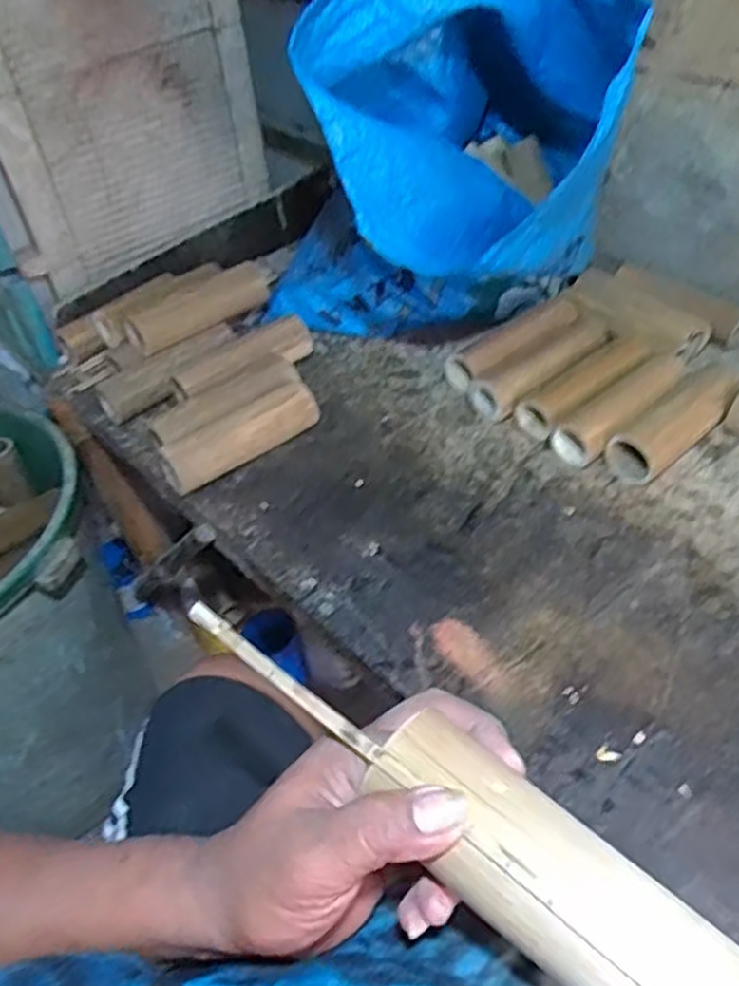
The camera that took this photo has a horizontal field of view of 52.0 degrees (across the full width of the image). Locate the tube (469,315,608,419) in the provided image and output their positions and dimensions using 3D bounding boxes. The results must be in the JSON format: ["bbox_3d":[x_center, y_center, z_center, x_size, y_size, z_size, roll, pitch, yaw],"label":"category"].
[{"bbox_3d":[0.207,-0.143,0.895,0.189,0.054,0.062,-30,48,-24],"label":"tube"}]

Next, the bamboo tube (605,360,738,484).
[{"bbox_3d":[0.338,-0.077,0.815,0.189,0.055,0.061,-35,50,-28],"label":"bamboo tube"}]

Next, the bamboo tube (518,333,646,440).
[{"bbox_3d":[0.254,-0.121,0.877,0.187,0.050,0.058,-31,48,-25],"label":"bamboo tube"}]

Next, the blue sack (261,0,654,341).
[{"bbox_3d":[0.085,-0.369,0.834,0.367,0.428,0.359,-14,43,-8],"label":"blue sack"}]

